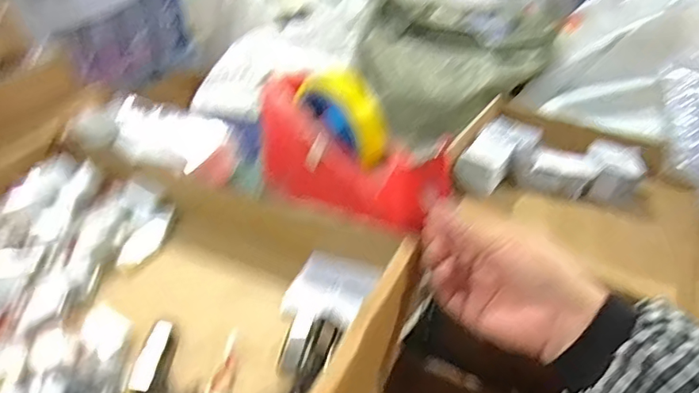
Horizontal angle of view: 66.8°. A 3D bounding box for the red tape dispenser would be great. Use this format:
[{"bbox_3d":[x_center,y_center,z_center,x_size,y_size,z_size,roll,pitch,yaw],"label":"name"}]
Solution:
[{"bbox_3d":[-0.007,-0.038,0.431,0.175,0.102,0.055,20,41,26],"label":"red tape dispenser"}]

